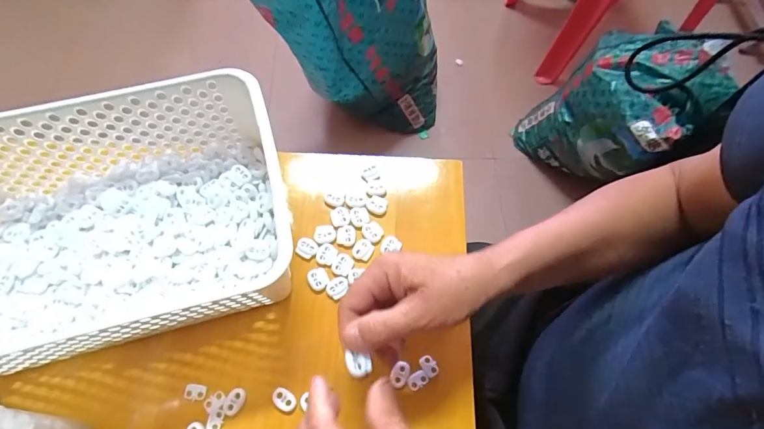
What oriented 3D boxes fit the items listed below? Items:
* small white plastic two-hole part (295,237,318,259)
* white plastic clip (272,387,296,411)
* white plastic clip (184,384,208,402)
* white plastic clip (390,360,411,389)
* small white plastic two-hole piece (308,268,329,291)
[{"bbox_3d":[-0.077,0.034,0.414,0.022,0.004,0.019,31,68,12],"label":"small white plastic two-hole part"},{"bbox_3d":[-0.086,0.164,0.360,0.022,0.005,0.014,35,69,14],"label":"white plastic clip"},{"bbox_3d":[-0.165,0.157,0.359,0.019,0.004,0.013,5,65,1],"label":"white plastic clip"},{"bbox_3d":[0.016,0.145,0.369,0.016,0.004,0.022,26,67,10],"label":"white plastic clip"},{"bbox_3d":[-0.063,0.063,0.401,0.018,0.004,0.021,-26,69,-12],"label":"small white plastic two-hole piece"}]

